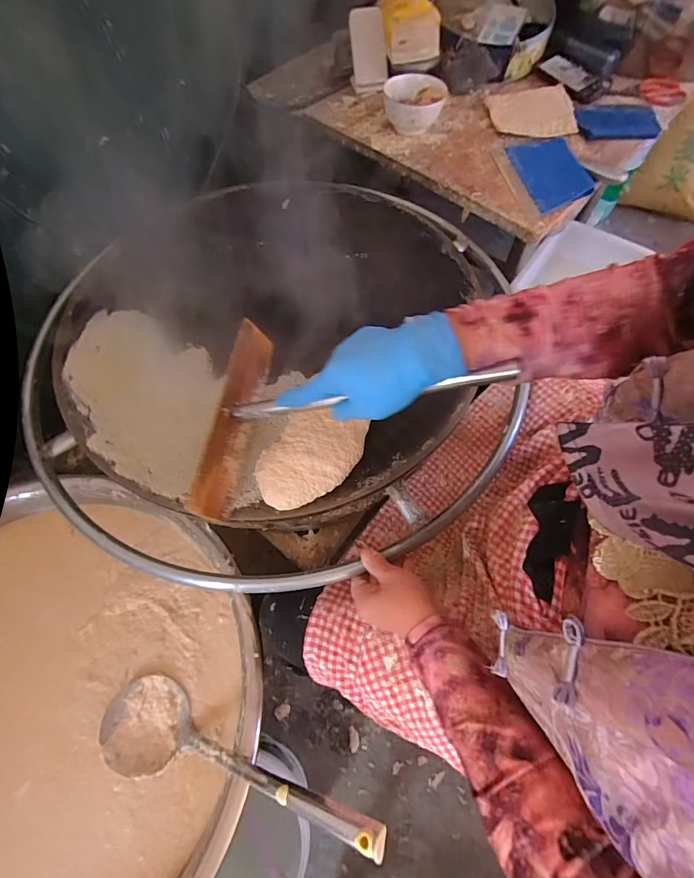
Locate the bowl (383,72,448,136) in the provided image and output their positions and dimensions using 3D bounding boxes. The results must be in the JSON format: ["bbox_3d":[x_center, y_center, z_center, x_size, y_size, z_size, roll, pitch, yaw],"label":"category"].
[{"bbox_3d":[0.127,-0.638,0.756,0.112,0.069,0.114,0,64,0],"label":"bowl"}]

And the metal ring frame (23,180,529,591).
[{"bbox_3d":[-0.105,-0.133,0.572,0.682,0.048,0.670,5,68,3],"label":"metal ring frame"}]

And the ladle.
[{"bbox_3d":[-0.134,0.365,0.450,0.382,0.054,0.100,-4,58,27],"label":"ladle"}]

